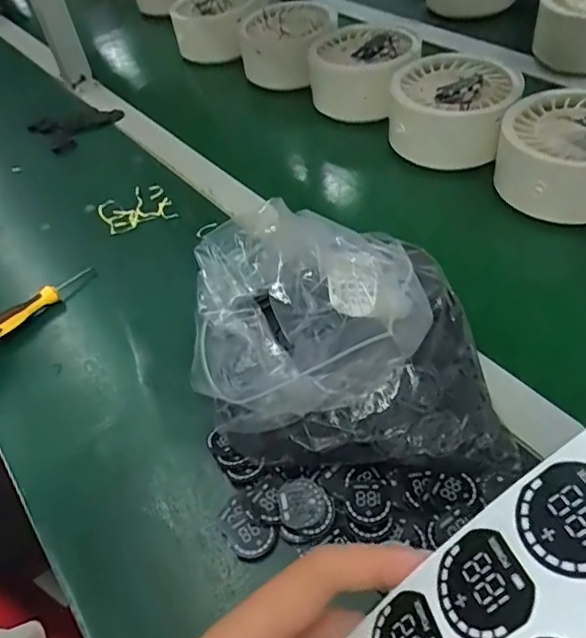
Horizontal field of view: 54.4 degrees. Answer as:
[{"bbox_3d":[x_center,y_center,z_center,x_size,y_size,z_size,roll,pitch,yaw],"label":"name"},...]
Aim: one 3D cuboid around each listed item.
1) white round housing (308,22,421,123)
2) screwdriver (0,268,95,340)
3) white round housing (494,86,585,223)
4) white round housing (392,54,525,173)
[{"bbox_3d":[0.080,-0.309,0.707,0.131,0.062,0.156,15,53,18],"label":"white round housing"},{"bbox_3d":[-0.242,-0.017,0.544,0.015,0.024,0.122,30,59,27],"label":"screwdriver"},{"bbox_3d":[0.273,-0.167,0.560,0.130,0.091,0.130,-3,50,4],"label":"white round housing"},{"bbox_3d":[0.178,-0.233,0.629,0.141,0.065,0.144,-1,50,6],"label":"white round housing"}]

